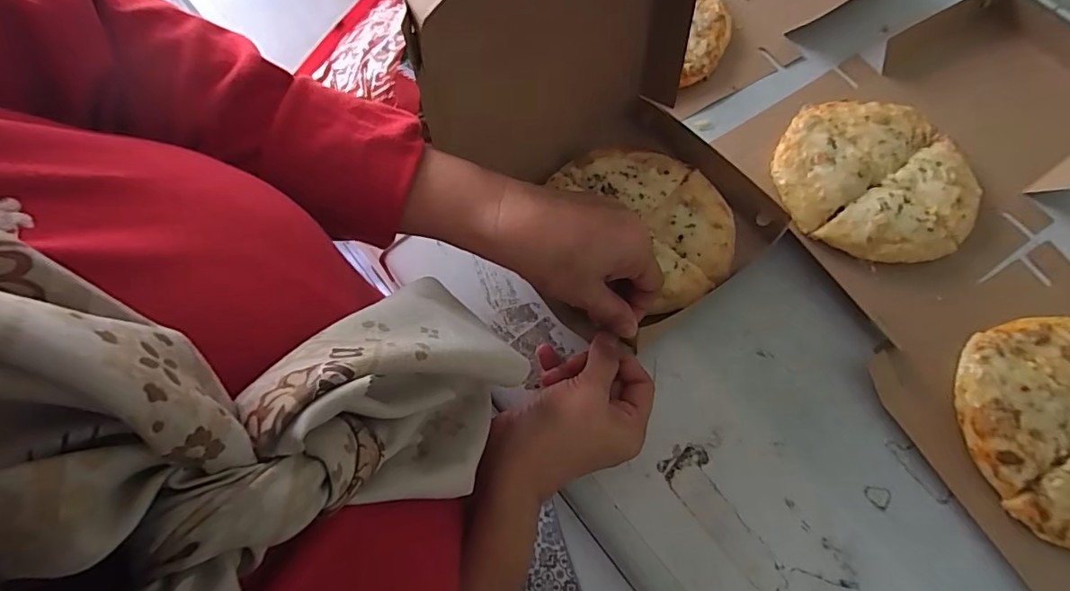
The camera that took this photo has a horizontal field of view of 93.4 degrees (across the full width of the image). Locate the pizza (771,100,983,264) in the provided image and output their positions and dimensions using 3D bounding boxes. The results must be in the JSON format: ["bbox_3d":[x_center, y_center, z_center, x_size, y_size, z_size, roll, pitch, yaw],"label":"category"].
[{"bbox_3d":[0.267,-0.093,0.400,0.147,0.023,0.136,5,69,2],"label":"pizza"}]

